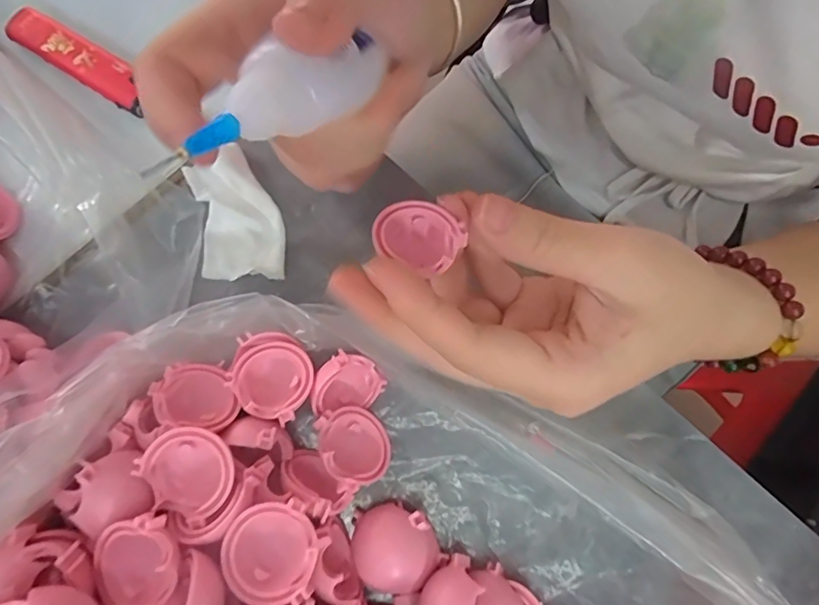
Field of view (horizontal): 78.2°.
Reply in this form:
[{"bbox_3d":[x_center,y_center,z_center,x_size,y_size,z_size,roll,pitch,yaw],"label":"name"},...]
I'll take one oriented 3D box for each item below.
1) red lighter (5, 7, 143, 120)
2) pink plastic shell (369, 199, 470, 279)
[{"bbox_3d":[-0.154,-0.114,0.236,0.076,0.008,0.019,32,75,8],"label":"red lighter"},{"bbox_3d":[0.003,-0.023,0.173,0.029,0.011,0.023,14,74,3],"label":"pink plastic shell"}]

